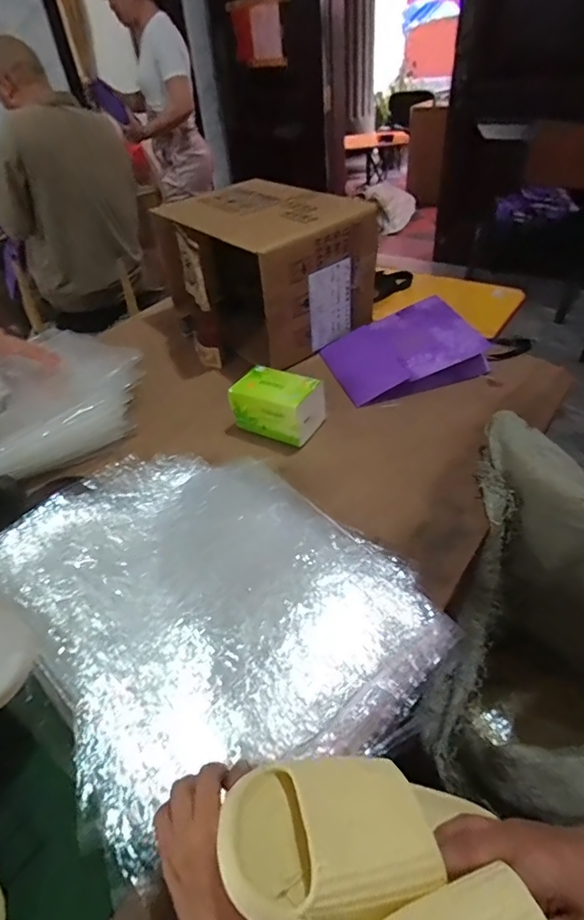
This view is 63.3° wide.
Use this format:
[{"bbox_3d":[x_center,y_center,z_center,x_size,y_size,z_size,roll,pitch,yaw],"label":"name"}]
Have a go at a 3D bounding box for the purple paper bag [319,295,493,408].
[{"bbox_3d":[0.212,-0.207,0.914,0.261,0.045,0.222,-28,52,3],"label":"purple paper bag"}]

